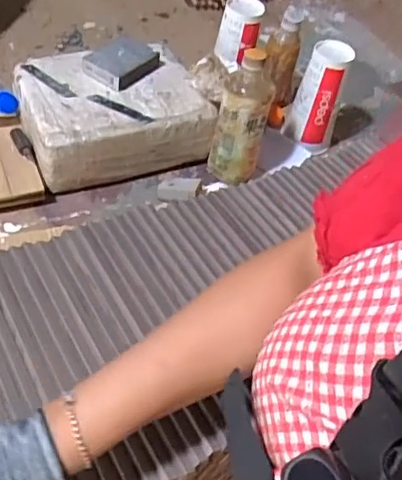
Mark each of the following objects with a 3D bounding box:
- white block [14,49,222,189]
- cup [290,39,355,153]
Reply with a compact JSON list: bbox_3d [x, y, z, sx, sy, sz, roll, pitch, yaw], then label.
[{"bbox_3d":[-0.132,-0.194,0.862,0.259,0.101,0.192,-15,52,-18],"label":"white block"},{"bbox_3d":[0.186,-0.226,0.900,0.075,0.166,0.058,14,49,7],"label":"cup"}]

